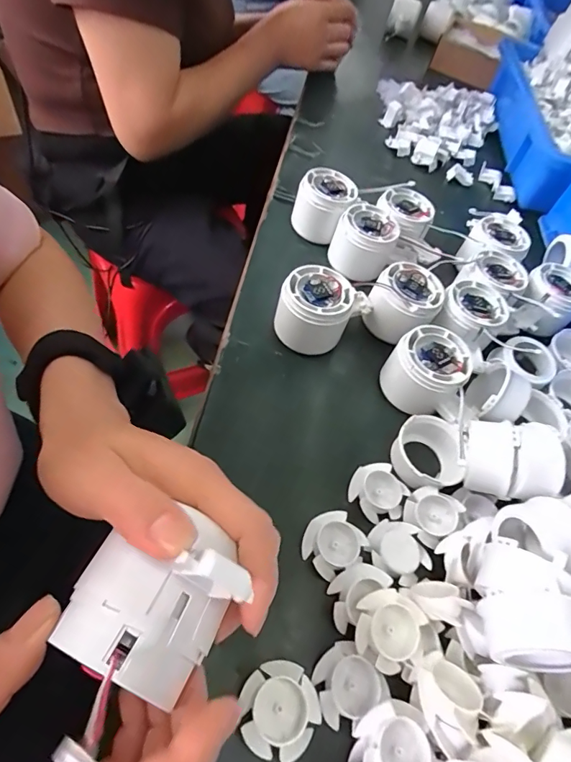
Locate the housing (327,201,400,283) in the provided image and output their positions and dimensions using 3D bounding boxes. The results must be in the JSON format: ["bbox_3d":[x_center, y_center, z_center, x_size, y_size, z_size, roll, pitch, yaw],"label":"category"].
[{"bbox_3d":[0.077,-0.136,0.433,0.058,0.052,0.055,6,55,-8],"label":"housing"}]

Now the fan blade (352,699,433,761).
[{"bbox_3d":[0.053,0.187,0.221,0.036,0.022,0.044,31,59,17],"label":"fan blade"}]

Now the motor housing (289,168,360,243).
[{"bbox_3d":[0.040,-0.181,0.453,0.057,0.053,0.058,33,59,9],"label":"motor housing"}]

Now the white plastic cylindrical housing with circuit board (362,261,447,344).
[{"bbox_3d":[0.107,-0.071,0.386,0.055,0.051,0.055,34,56,11],"label":"white plastic cylindrical housing with circuit board"}]

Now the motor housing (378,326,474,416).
[{"bbox_3d":[0.111,-0.008,0.346,0.055,0.045,0.058,6,55,-8],"label":"motor housing"}]

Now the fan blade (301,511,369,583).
[{"bbox_3d":[0.029,0.103,0.279,0.037,0.015,0.034,-34,69,-29],"label":"fan blade"}]

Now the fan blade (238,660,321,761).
[{"bbox_3d":[-0.003,0.171,0.227,0.038,0.014,0.040,6,55,-8],"label":"fan blade"}]

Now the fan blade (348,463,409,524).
[{"bbox_3d":[0.066,0.076,0.304,0.039,0.008,0.038,6,55,-8],"label":"fan blade"}]

